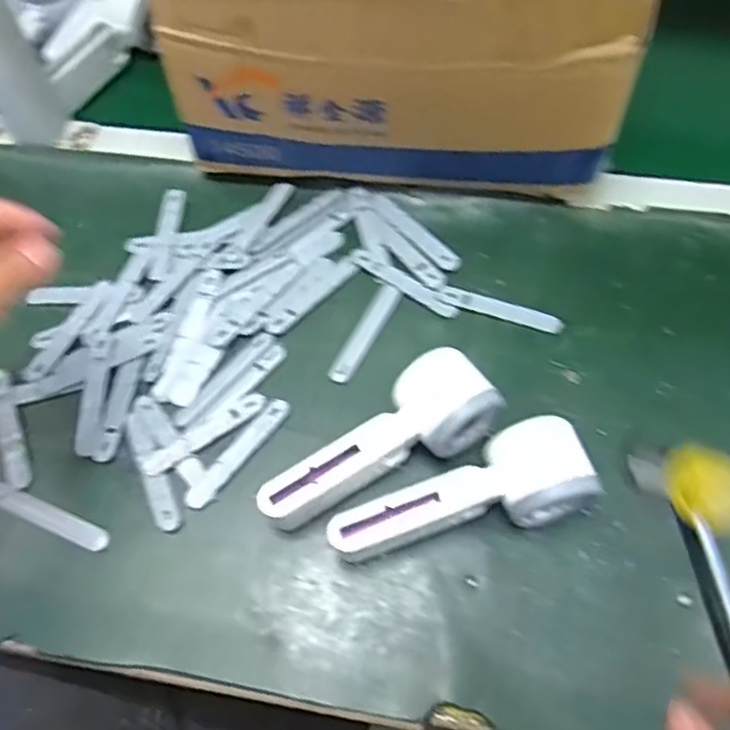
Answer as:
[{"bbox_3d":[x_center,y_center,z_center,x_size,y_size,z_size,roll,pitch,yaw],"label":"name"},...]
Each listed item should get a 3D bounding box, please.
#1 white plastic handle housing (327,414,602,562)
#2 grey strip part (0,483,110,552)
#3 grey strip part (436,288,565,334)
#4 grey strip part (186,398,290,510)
[{"bbox_3d":[0.062,0.092,0.420,0.162,0.047,0.060,-24,66,-10],"label":"white plastic handle housing"},{"bbox_3d":[-0.216,0.103,0.448,0.093,0.006,0.016,21,66,12],"label":"grey strip part"},{"bbox_3d":[0.105,-0.044,0.513,0.096,0.006,0.016,17,66,10],"label":"grey strip part"},{"bbox_3d":[-0.088,0.061,0.461,0.016,0.004,0.094,35,70,17],"label":"grey strip part"}]

